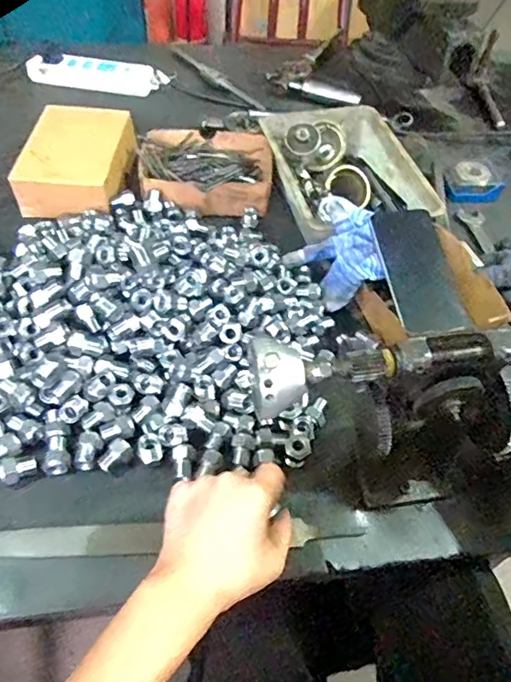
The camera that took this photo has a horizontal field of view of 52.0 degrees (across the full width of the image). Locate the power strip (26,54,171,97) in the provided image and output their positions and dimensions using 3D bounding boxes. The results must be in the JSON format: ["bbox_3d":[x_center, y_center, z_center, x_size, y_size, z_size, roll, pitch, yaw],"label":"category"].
[{"bbox_3d":[-0.267,-0.447,0.879,0.228,0.034,0.056,7,51,1],"label":"power strip"}]

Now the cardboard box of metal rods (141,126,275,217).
[{"bbox_3d":[-0.064,-0.231,0.708,0.179,0.038,0.143,-3,52,-7],"label":"cardboard box of metal rods"}]

